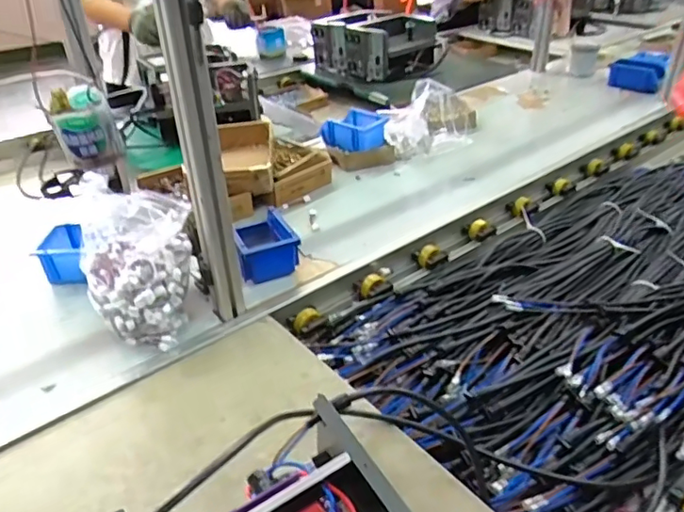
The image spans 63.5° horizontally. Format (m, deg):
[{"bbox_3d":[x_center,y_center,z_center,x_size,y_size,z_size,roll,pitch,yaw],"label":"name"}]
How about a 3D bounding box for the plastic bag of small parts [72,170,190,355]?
[{"bbox_3d":[-0.308,0.006,0.841,0.153,0.211,0.200,-17,37,-22],"label":"plastic bag of small parts"}]

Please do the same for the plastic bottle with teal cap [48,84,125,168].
[{"bbox_3d":[-0.280,-0.142,0.603,0.060,0.072,0.061,-17,37,-22],"label":"plastic bottle with teal cap"}]

